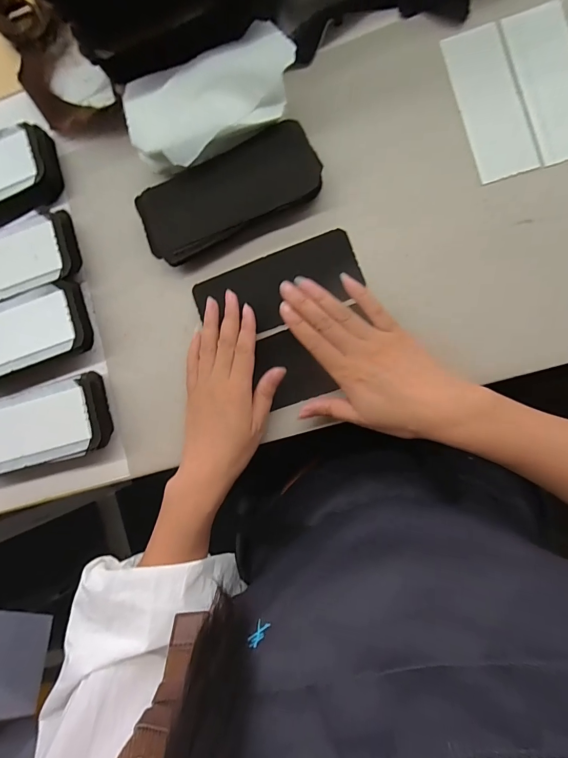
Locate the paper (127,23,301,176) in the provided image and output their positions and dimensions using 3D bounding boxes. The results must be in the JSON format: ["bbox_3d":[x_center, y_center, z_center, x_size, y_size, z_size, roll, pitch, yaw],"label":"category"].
[{"bbox_3d":[-0.070,-0.260,0.366,0.168,0.045,0.090,-20,86,6],"label":"paper"}]

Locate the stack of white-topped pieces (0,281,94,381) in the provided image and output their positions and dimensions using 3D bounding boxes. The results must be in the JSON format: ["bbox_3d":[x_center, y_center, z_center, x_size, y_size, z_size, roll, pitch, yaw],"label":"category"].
[{"bbox_3d":[-0.287,-0.042,0.404,0.165,0.036,0.074,-18,87,8],"label":"stack of white-topped pieces"}]

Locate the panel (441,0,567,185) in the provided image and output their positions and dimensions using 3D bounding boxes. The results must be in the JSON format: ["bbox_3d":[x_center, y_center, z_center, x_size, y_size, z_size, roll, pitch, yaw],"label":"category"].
[{"bbox_3d":[0.220,-0.267,0.353,0.105,0.004,0.144,-15,88,11],"label":"panel"}]

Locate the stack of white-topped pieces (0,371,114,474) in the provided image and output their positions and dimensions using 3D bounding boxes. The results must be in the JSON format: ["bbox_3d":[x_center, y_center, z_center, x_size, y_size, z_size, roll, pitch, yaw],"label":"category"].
[{"bbox_3d":[-0.260,0.052,0.393,0.166,0.032,0.077,-16,86,7],"label":"stack of white-topped pieces"}]

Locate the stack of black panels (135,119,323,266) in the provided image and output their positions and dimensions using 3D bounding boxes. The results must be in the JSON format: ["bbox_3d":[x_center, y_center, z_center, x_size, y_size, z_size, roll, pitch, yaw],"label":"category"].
[{"bbox_3d":[-0.055,-0.185,0.385,0.179,0.026,0.084,-23,85,6],"label":"stack of black panels"}]

